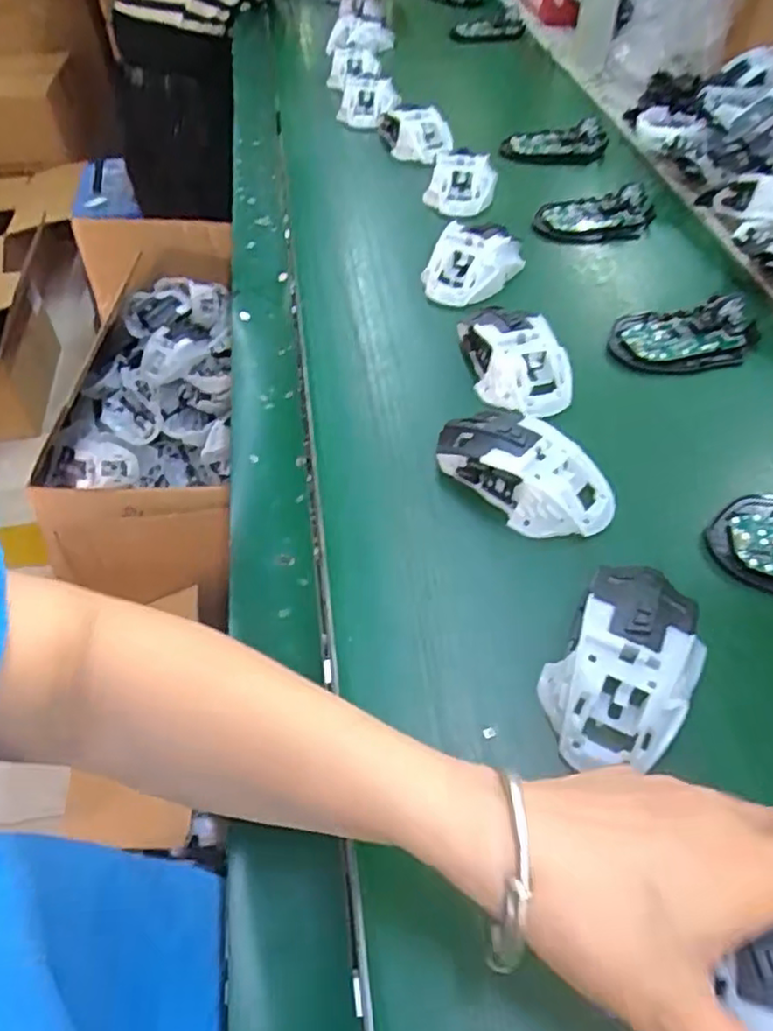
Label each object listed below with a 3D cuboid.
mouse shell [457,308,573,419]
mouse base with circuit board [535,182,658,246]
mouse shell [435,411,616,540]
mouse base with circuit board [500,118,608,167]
[{"bbox_3d":[0.095,-0.115,0.491,0.063,0.040,0.103,-10,54,-7],"label":"mouse shell"},{"bbox_3d":[0.199,-0.284,0.631,0.113,0.029,0.063,-15,55,-11],"label":"mouse base with circuit board"},{"bbox_3d":[0.085,-0.027,0.418,0.112,0.042,0.057,30,59,20],"label":"mouse shell"},{"bbox_3d":[0.188,-0.409,0.737,0.115,0.030,0.057,1,54,1],"label":"mouse base with circuit board"}]

